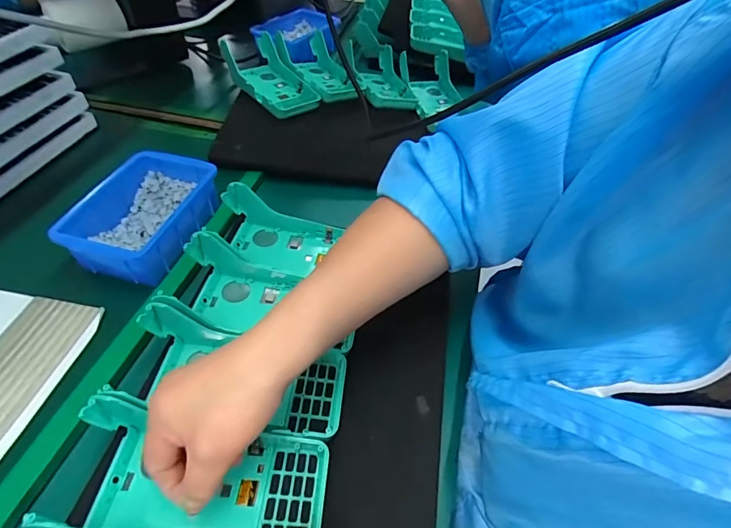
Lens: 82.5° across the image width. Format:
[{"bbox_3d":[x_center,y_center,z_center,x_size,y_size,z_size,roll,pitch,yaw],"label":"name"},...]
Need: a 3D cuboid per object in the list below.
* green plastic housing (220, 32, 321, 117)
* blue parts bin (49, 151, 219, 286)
[{"bbox_3d":[-0.147,-0.289,0.636,0.090,0.048,0.174,-24,53,-23],"label":"green plastic housing"},{"bbox_3d":[-0.229,-0.051,0.436,0.103,0.052,0.148,11,48,8],"label":"blue parts bin"}]

